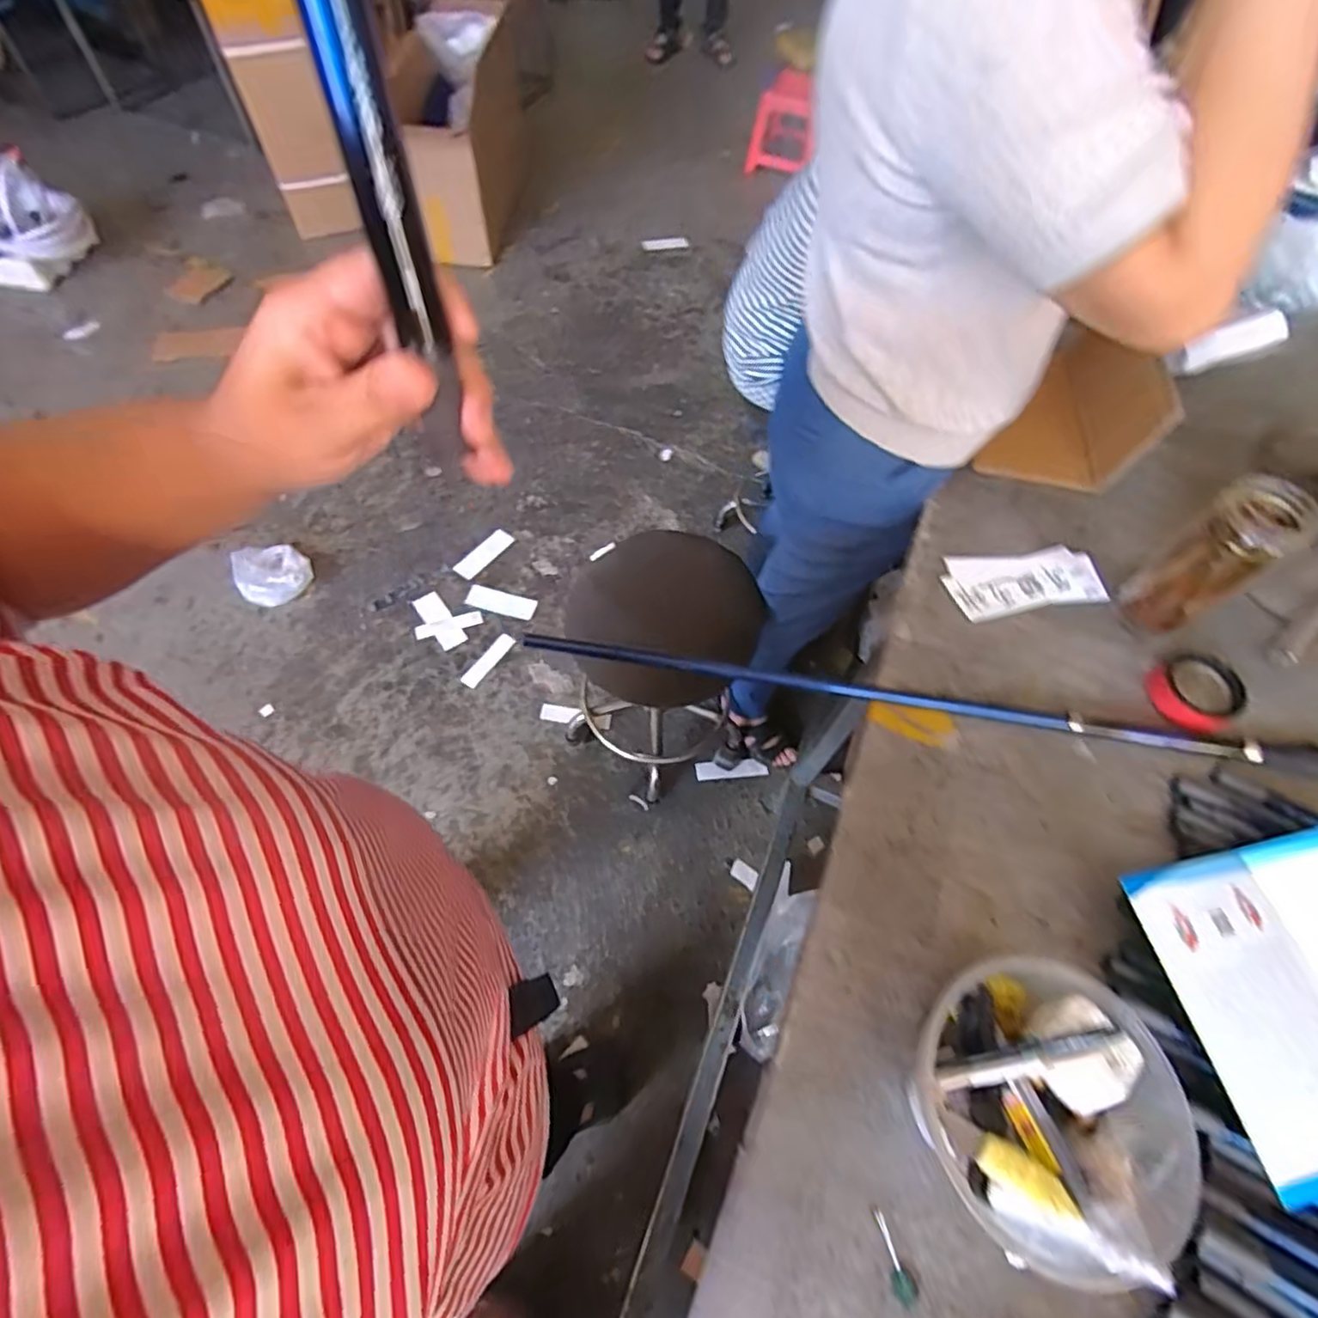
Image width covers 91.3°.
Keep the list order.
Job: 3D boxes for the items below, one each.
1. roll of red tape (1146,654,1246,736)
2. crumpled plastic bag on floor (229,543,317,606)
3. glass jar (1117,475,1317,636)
[{"bbox_3d":[0.543,0.033,0.650,0.069,0.034,0.075,2,59,-3],"label":"roll of red tape"},{"bbox_3d":[-0.960,-0.211,1.609,0.167,0.059,0.171,-28,65,-19],"label":"crumpled plastic bag on floor"},{"bbox_3d":[0.547,-0.093,0.646,0.074,0.170,0.069,2,59,-3],"label":"glass jar"}]

